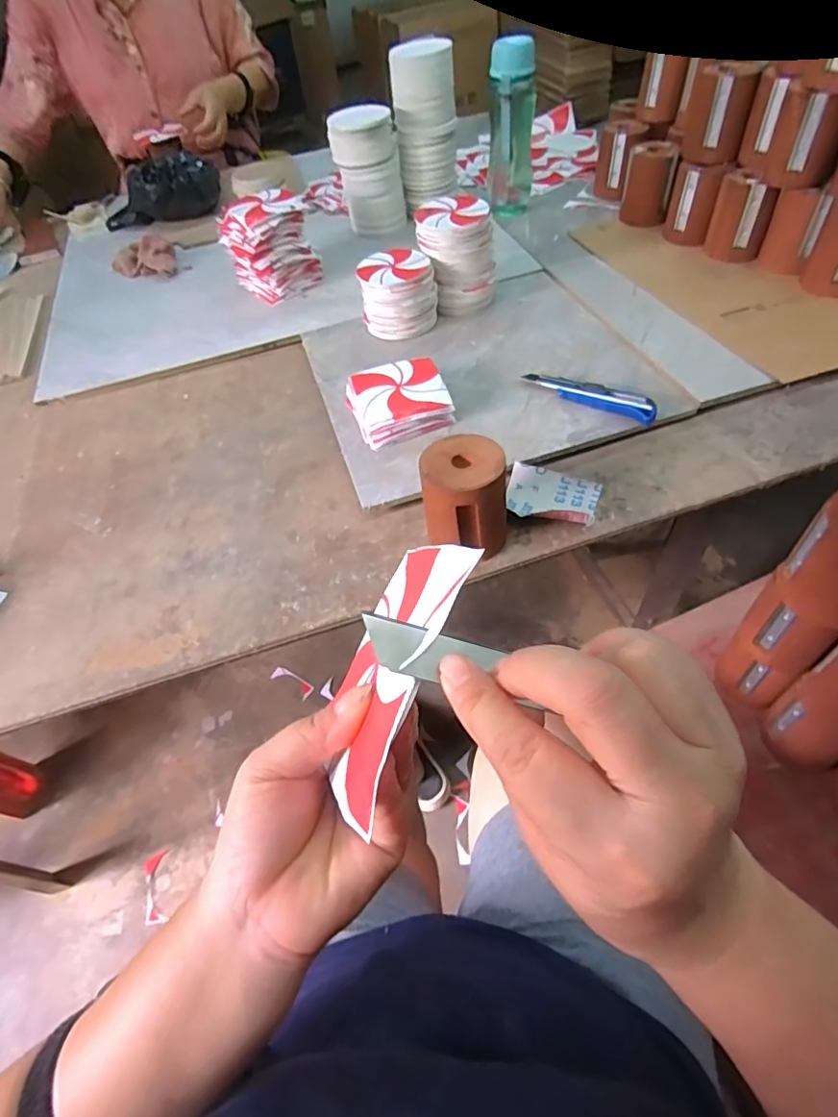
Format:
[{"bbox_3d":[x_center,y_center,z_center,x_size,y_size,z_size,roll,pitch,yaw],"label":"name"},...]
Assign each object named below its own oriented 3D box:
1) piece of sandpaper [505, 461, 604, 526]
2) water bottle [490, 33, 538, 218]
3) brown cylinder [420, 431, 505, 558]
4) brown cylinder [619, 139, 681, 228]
[{"bbox_3d":[0.137,-0.067,0.568,0.093,0.023,0.077,12,55,15],"label":"piece of sandpaper"},{"bbox_3d":[0.151,-0.695,0.905,0.072,0.230,0.057,7,54,13],"label":"water bottle"},{"bbox_3d":[0.043,-0.056,0.522,0.076,0.090,0.083,-5,53,2],"label":"brown cylinder"},{"bbox_3d":[0.376,-0.614,0.901,0.073,0.099,0.069,7,54,13],"label":"brown cylinder"}]

